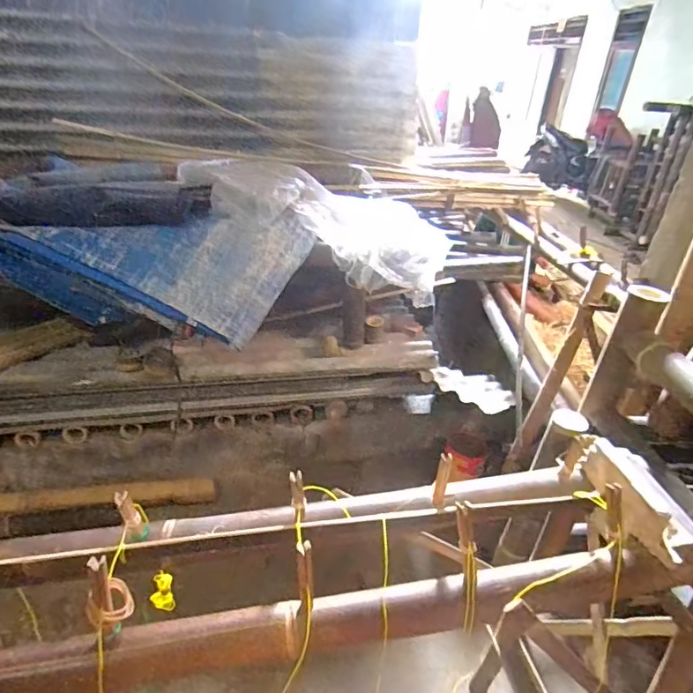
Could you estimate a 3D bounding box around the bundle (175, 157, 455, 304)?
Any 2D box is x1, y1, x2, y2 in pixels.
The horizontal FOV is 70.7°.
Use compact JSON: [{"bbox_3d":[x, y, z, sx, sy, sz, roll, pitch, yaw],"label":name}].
[{"bbox_3d":[-0.079,-0.446,1.649,0.899,0.216,0.458,22,30,-6],"label":"bundle"}]

